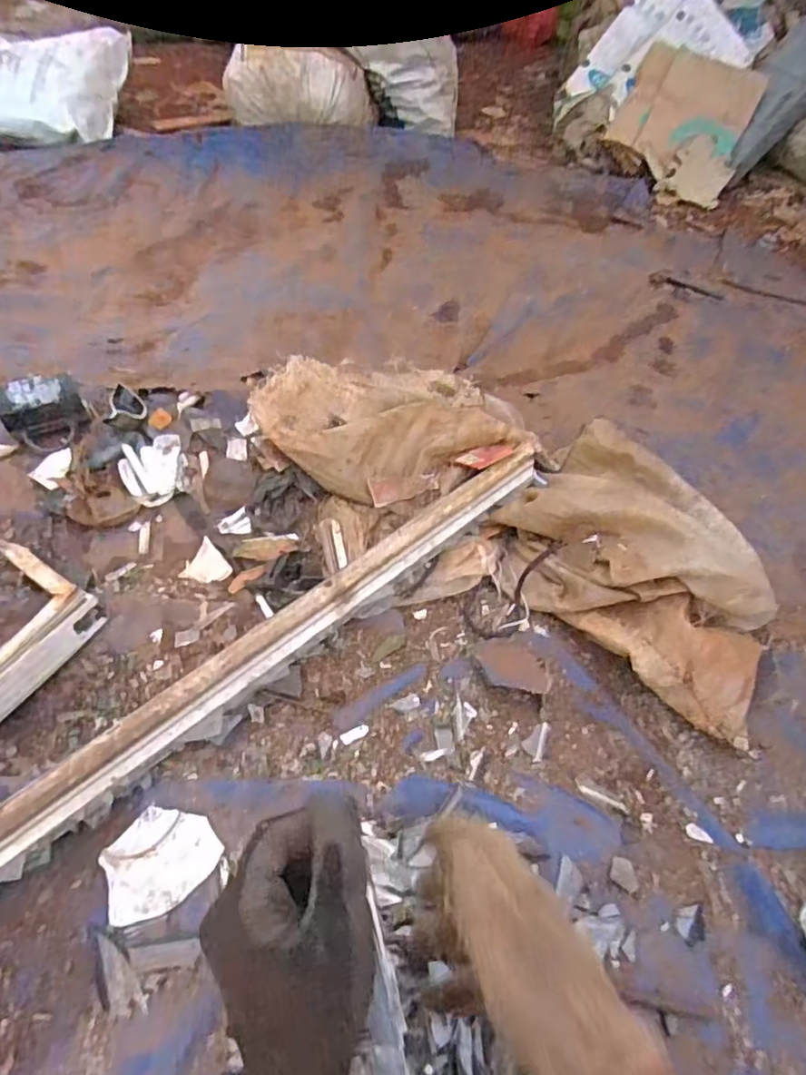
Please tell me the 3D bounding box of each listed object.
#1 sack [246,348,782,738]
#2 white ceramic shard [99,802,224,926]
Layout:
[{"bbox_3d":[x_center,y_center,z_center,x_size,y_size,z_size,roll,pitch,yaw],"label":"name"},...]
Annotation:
[{"bbox_3d":[0.127,-0.063,0.752,0.664,0.122,0.335,25,51,17],"label":"sack"},{"bbox_3d":[-0.209,0.274,0.511,0.094,0.021,0.078,-32,58,-28],"label":"white ceramic shard"}]

